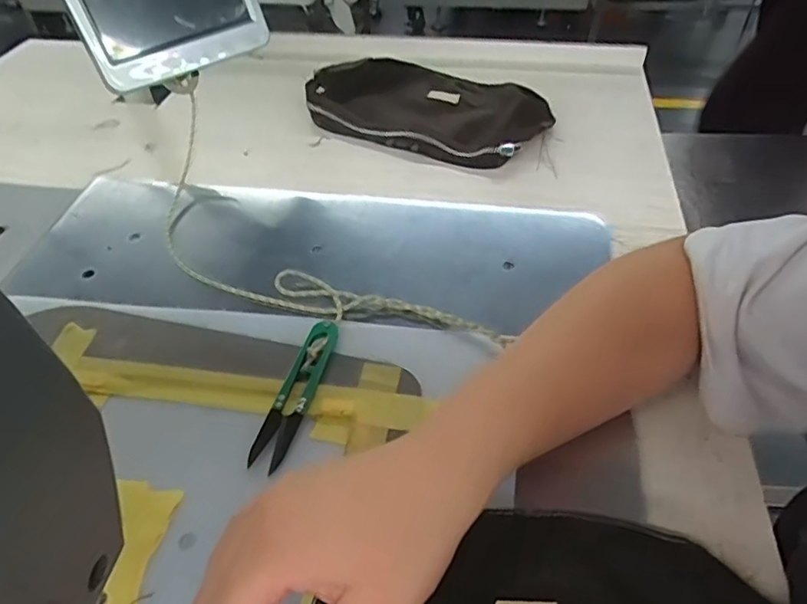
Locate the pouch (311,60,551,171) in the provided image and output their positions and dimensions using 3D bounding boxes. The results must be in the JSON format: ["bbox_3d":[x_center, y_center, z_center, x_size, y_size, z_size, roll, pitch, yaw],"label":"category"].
[{"bbox_3d":[0.026,-0.213,0.635,0.253,0.034,0.155,19,50,20],"label":"pouch"}]

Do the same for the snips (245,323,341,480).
[{"bbox_3d":[-0.066,0.053,0.366,0.021,0.011,0.102,10,48,13],"label":"snips"}]

